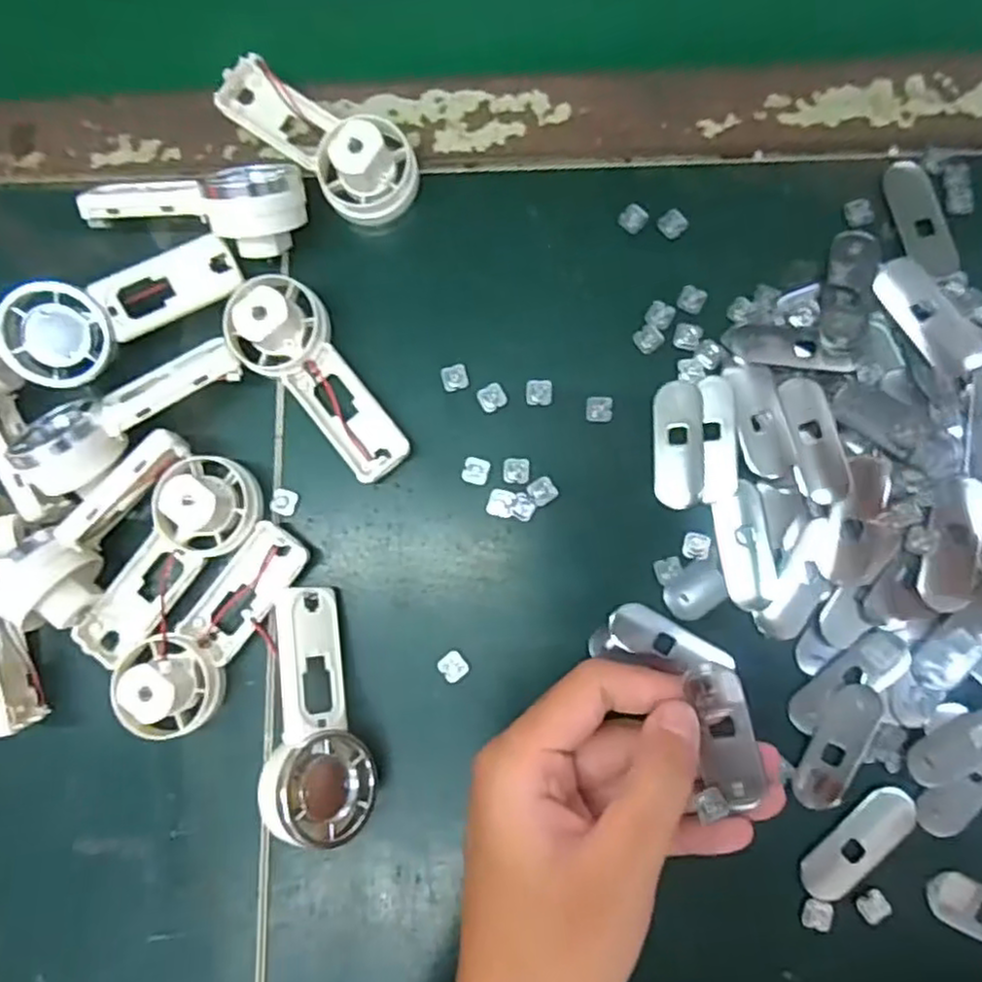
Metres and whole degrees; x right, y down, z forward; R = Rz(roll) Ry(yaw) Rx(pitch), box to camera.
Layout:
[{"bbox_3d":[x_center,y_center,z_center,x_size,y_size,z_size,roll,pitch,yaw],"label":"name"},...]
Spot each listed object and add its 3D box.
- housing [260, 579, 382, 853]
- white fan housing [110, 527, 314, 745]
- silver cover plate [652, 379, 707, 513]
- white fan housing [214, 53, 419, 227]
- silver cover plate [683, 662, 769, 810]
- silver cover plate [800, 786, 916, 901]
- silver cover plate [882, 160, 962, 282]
[{"bbox_3d":[-0.066,0.085,0.275,0.045,0.018,0.091,17,63,-36],"label":"housing"},{"bbox_3d":[-0.110,0.052,0.281,0.039,0.024,0.089,35,76,6],"label":"white fan housing"},{"bbox_3d":[0.075,-0.019,0.283,0.019,0.004,0.050,-1,86,4],"label":"silver cover plate"},{"bbox_3d":[-0.071,-0.148,0.292,0.092,0.033,0.038,43,90,6],"label":"white fan housing"},{"bbox_3d":[0.074,0.077,0.227,0.017,0.004,0.046,-9,97,27],"label":"silver cover plate"},{"bbox_3d":[0.138,0.132,0.266,0.050,0.004,0.018,-44,84,0],"label":"silver cover plate"},{"bbox_3d":[0.169,-0.107,0.282,0.018,0.004,0.052,-14,76,10],"label":"silver cover plate"}]

